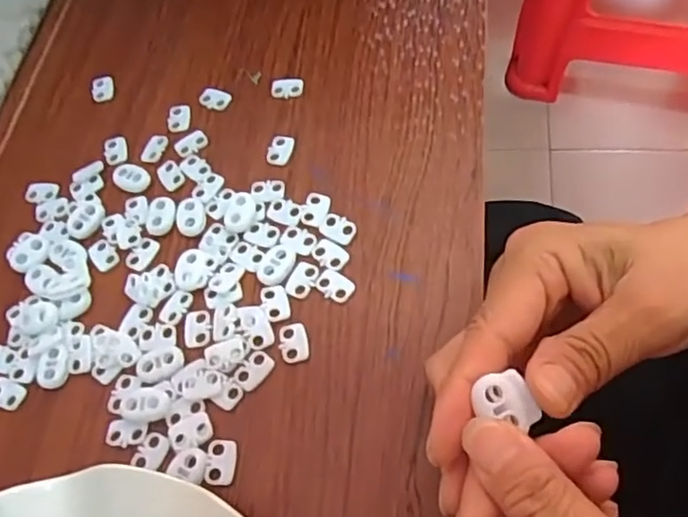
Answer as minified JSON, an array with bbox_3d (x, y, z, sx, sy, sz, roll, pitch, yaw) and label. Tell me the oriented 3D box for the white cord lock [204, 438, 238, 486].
[{"bbox_3d":[-0.053,0.087,0.274,0.013,0.004,0.019,-2,62,8],"label":"white cord lock"}]

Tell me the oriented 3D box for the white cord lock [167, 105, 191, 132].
[{"bbox_3d":[-0.098,-0.084,0.375,0.014,0.004,0.018,-6,61,6],"label":"white cord lock"}]

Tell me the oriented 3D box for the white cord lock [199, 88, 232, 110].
[{"bbox_3d":[-0.077,-0.095,0.379,0.019,0.005,0.012,13,65,15],"label":"white cord lock"}]

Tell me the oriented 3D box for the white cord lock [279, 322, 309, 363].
[{"bbox_3d":[-0.024,0.038,0.297,0.013,0.004,0.019,-14,61,1],"label":"white cord lock"}]

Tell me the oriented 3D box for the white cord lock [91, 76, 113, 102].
[{"bbox_3d":[-0.152,-0.106,0.399,0.014,0.004,0.018,-15,61,1],"label":"white cord lock"}]

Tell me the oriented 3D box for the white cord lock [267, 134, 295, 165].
[{"bbox_3d":[-0.036,-0.061,0.353,0.012,0.004,0.019,10,64,14],"label":"white cord lock"}]

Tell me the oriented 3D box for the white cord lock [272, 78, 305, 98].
[{"bbox_3d":[-0.033,-0.101,0.374,0.019,0.006,0.012,-4,61,7],"label":"white cord lock"}]

